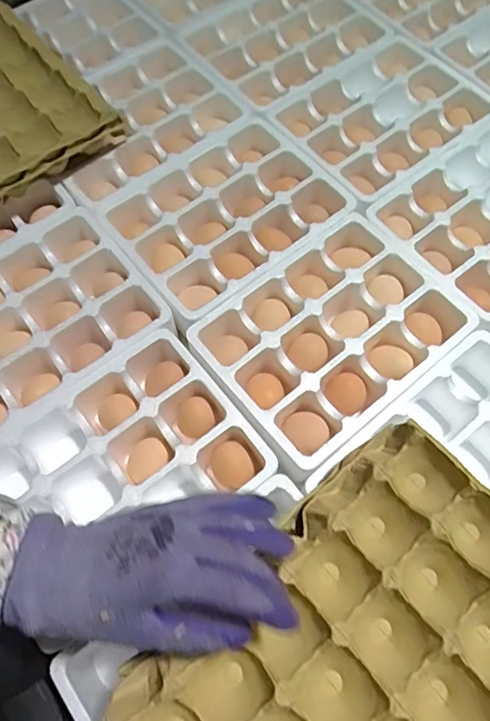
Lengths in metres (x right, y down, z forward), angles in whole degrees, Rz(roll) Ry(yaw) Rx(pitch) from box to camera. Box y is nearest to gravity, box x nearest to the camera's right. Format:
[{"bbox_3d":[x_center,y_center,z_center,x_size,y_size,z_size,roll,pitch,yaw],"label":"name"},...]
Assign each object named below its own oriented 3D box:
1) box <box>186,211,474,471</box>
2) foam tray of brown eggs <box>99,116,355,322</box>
[{"bbox_3d":[0.091,-0.026,0.527,0.248,0.056,0.182,-36,72,-13],"label":"box"},{"bbox_3d":[-0.020,-0.169,0.585,0.247,0.045,0.188,-36,72,-13],"label":"foam tray of brown eggs"}]

